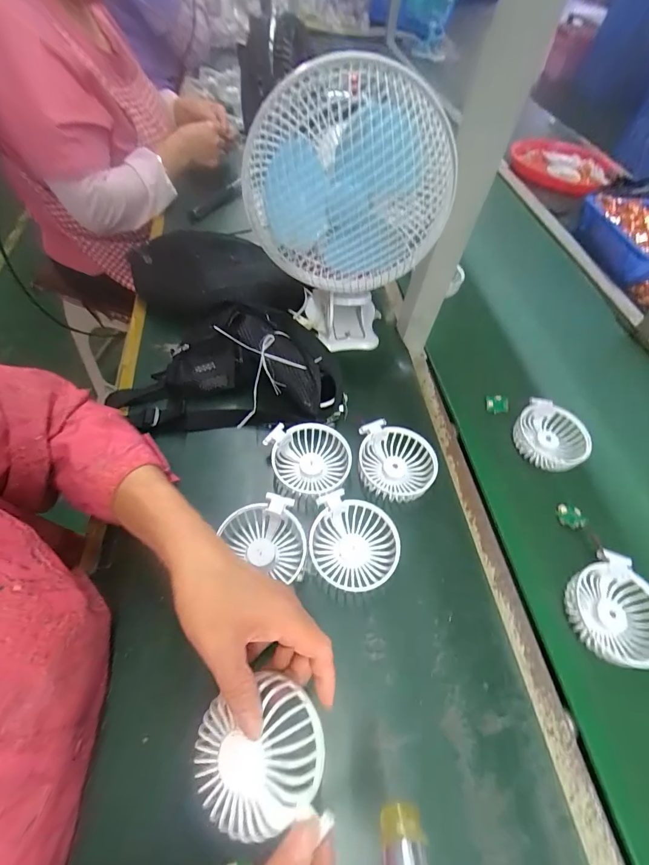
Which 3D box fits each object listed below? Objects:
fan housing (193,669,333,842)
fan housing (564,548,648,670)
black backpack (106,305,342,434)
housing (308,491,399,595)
[{"bbox_3d":[-0.044,0.211,0.251,0.084,0.035,0.081,-6,57,-8],"label":"fan housing"},{"bbox_3d":[0.291,0.177,0.383,0.083,0.027,0.100,-4,56,-7],"label":"fan housing"},{"bbox_3d":[-0.115,-0.083,0.471,0.274,0.081,0.139,1,56,-3],"label":"black backpack"},{"bbox_3d":[0.029,0.115,0.393,0.093,0.032,0.082,24,58,12],"label":"housing"}]

